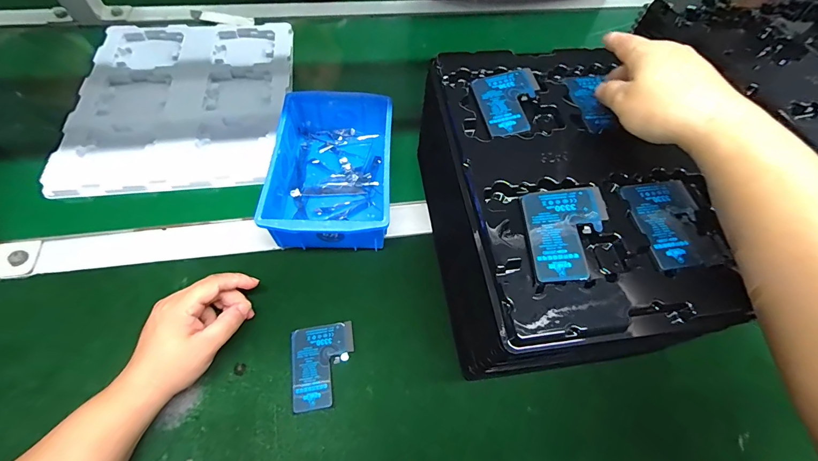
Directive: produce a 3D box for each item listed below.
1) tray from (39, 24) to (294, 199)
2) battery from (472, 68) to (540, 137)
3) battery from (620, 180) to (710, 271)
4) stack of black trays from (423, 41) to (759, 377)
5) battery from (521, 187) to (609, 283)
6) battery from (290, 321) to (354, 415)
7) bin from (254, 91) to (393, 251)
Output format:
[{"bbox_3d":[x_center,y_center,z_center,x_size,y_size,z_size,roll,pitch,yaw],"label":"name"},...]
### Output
[{"bbox_3d":[-0.311,-0.190,0.506,0.272,0.012,0.314,-5,62,-5],"label":"tray"},{"bbox_3d":[0.096,-0.120,0.337,0.058,0.008,0.077,-7,62,-7],"label":"battery"},{"bbox_3d":[0.208,-0.007,0.285,0.062,0.005,0.075,-5,62,-6],"label":"battery"},{"bbox_3d":[0.130,-0.023,0.363,0.193,0.151,0.274,-6,62,-6],"label":"stack of black trays"},{"bbox_3d":[0.119,0.001,0.268,0.058,0.004,0.076,-6,60,8],"label":"battery"},{"bbox_3d":[-0.083,0.130,0.349,0.060,0.005,0.075,-8,62,-7],"label":"battery"},{"bbox_3d":[-0.087,-0.075,0.426,0.127,0.067,0.203,1,61,-2],"label":"bin"}]

